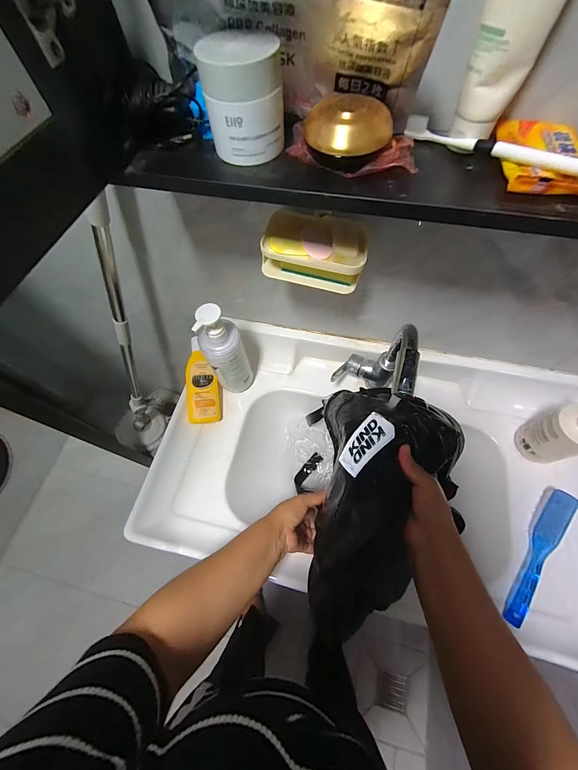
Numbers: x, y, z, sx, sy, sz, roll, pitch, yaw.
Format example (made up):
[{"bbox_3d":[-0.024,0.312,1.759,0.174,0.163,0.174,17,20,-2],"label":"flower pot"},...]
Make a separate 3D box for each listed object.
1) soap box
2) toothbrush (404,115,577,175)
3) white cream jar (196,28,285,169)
[{"bbox_3d":[0.035,-0.179,0.410,0.136,0.058,0.087,11,65,8],"label":"soap box"},{"bbox_3d":[0.186,-0.211,0.266,0.181,0.024,0.014,39,72,19],"label":"toothbrush"},{"bbox_3d":[-0.041,-0.265,0.277,0.068,0.074,0.069,-4,64,1],"label":"white cream jar"}]

